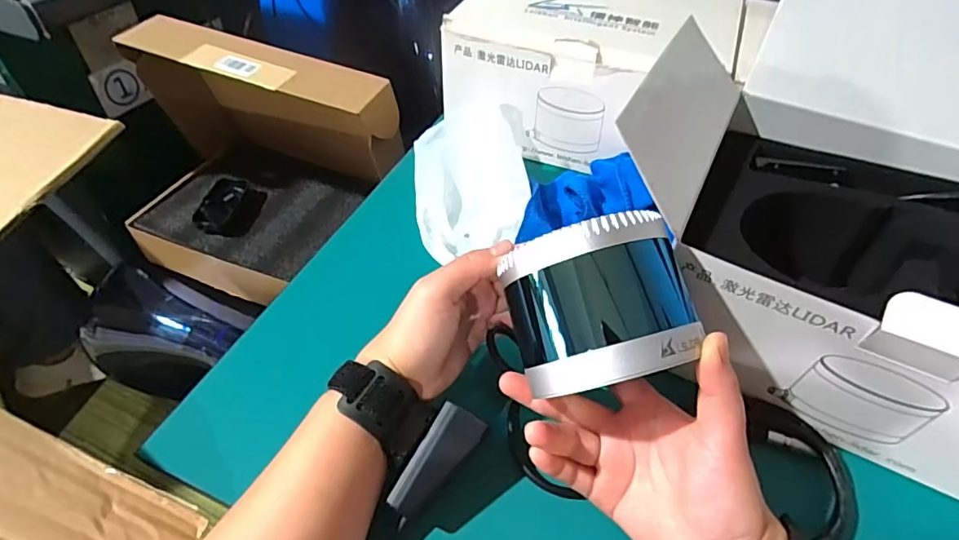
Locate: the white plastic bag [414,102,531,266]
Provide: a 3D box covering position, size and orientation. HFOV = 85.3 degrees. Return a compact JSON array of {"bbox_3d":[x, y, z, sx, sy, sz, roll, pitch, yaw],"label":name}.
[{"bbox_3d":[-0.009,-0.088,0.488,0.102,0.062,0.178,-4,48,-4],"label":"white plastic bag"}]

